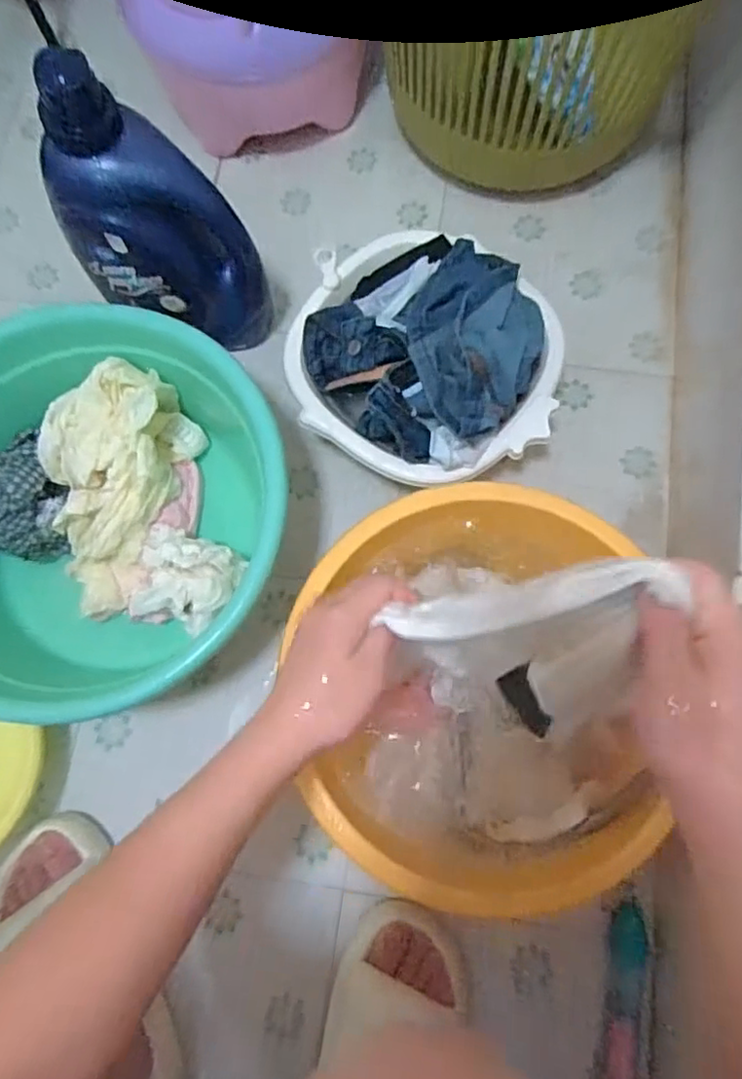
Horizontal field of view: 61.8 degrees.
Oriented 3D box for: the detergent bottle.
[{"bbox_3d":[-0.211,-0.304,0.606,0.183,0.264,0.086,17,77,4],"label":"detergent bottle"}]

